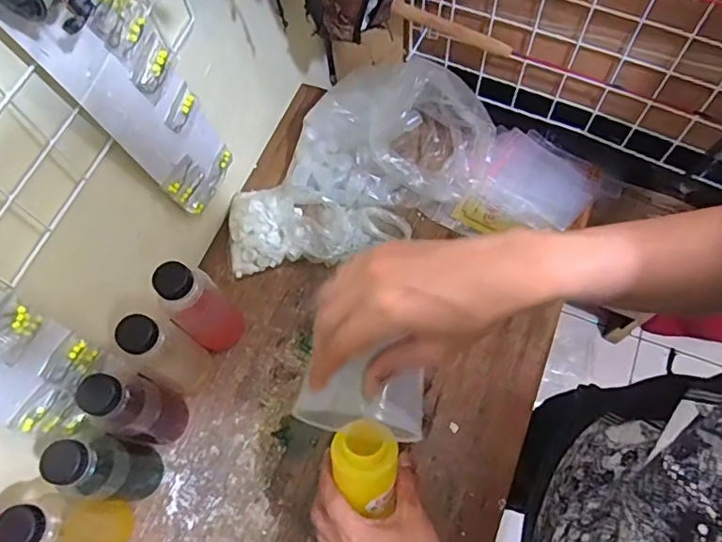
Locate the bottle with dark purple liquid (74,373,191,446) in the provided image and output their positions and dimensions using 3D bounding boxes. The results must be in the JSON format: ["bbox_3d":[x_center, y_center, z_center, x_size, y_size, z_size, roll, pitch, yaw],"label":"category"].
[{"bbox_3d":[-0.245,0.157,0.631,0.067,0.189,0.056,-24,68,-7],"label":"bottle with dark purple liquid"}]

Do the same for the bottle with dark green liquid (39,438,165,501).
[{"bbox_3d":[-0.277,0.219,0.613,0.053,0.204,0.062,9,68,7],"label":"bottle with dark green liquid"}]

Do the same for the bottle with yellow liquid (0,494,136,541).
[{"bbox_3d":[-0.302,0.272,0.583,0.062,0.191,0.055,-10,67,-1],"label":"bottle with yellow liquid"}]

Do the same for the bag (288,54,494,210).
[{"bbox_3d":[0.044,-0.200,0.774,0.270,0.184,0.164,10,68,7],"label":"bag"}]

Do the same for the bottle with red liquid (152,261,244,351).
[{"bbox_3d":[-0.197,0.039,0.669,0.069,0.180,0.064,-1,67,3],"label":"bottle with red liquid"}]

